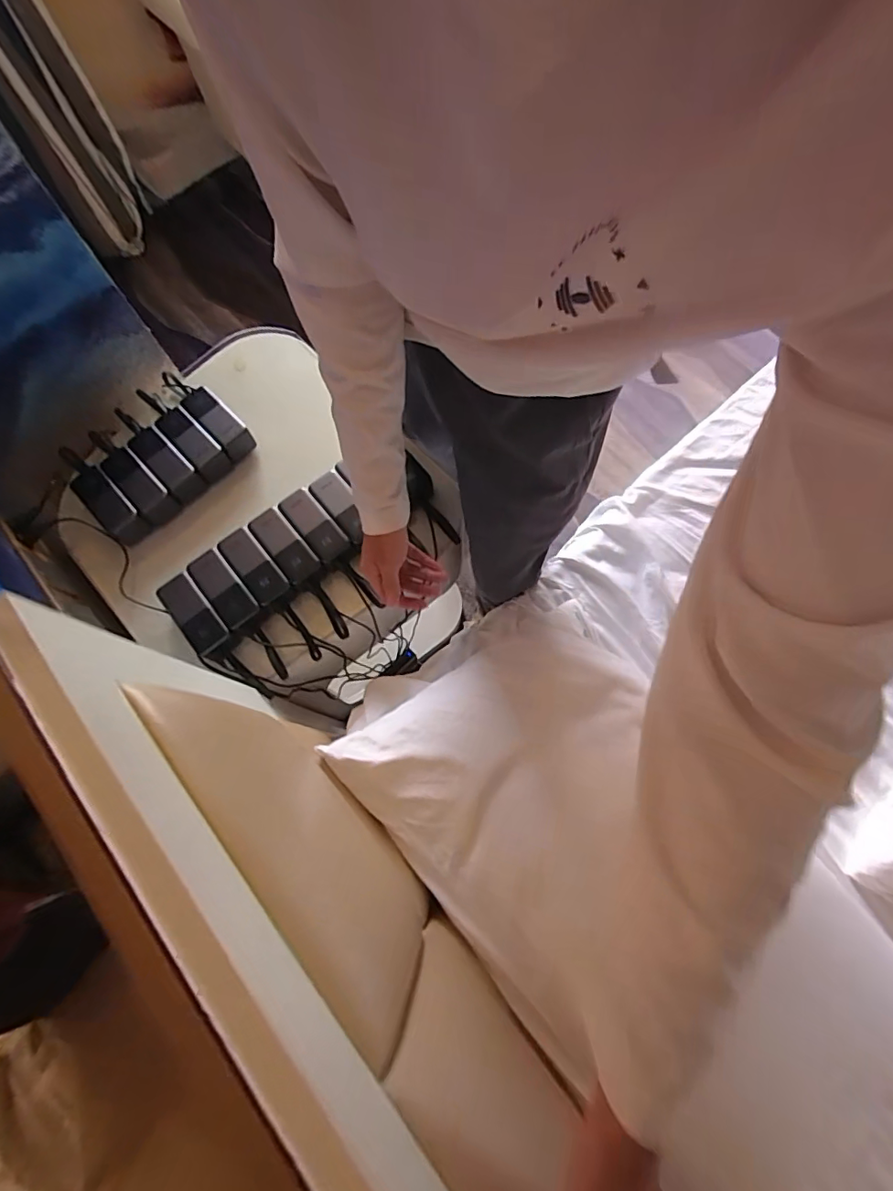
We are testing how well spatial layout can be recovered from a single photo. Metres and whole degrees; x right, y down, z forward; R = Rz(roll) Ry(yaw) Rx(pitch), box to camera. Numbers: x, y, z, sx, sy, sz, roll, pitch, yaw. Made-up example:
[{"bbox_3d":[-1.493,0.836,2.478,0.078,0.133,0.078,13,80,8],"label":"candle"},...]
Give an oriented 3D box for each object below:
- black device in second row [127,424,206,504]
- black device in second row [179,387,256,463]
[{"bbox_3d":[-0.456,-0.214,0.843,0.054,0.043,0.139,-43,75,-11],"label":"black device in second row"},{"bbox_3d":[-0.381,-0.286,0.862,0.130,0.044,0.054,43,78,15],"label":"black device in second row"}]

